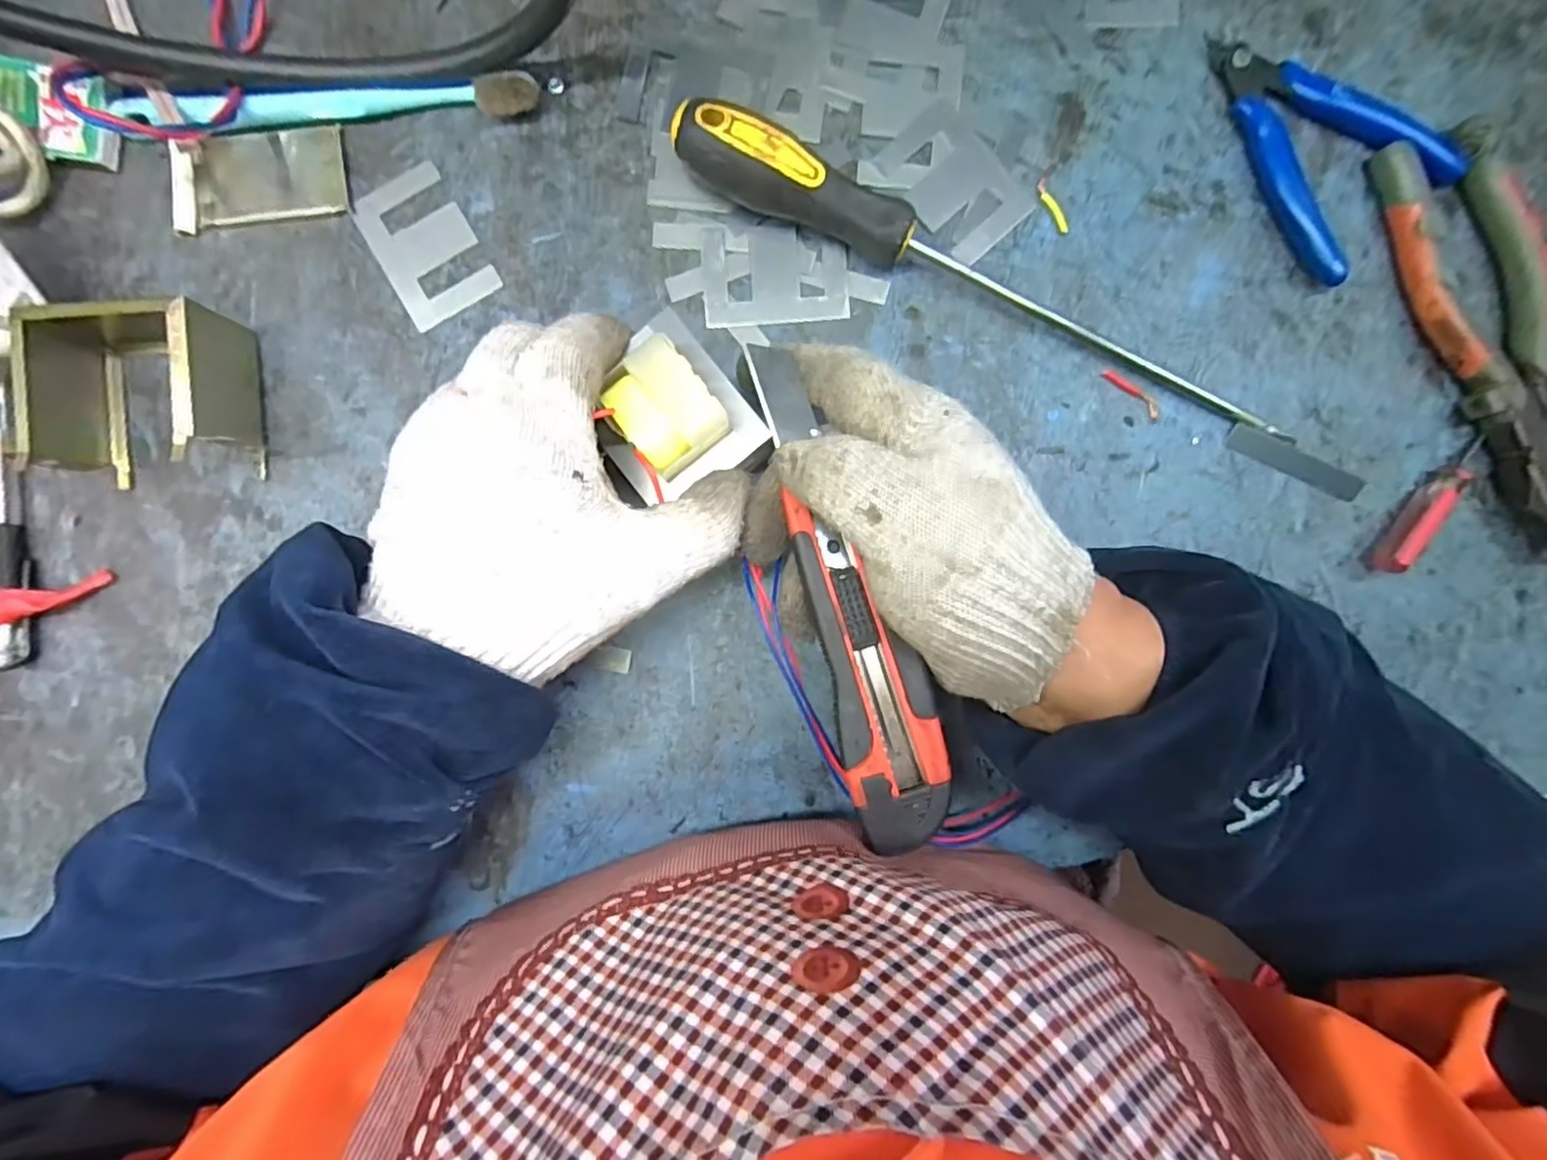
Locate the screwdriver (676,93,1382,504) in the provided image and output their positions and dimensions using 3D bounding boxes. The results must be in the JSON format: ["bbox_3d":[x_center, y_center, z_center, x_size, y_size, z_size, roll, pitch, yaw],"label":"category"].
[{"bbox_3d":[0.115,-0.122,0.284,0.334,0.033,0.033,24,91,-1],"label":"screwdriver"}]

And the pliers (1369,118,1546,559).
[{"bbox_3d":[0.322,-0.105,0.292,0.053,0.019,0.191,-19,91,0],"label":"pliers"}]

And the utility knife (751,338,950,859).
[{"bbox_3d":[0.026,0.003,0.251,0.038,0.013,0.193,-17,84,0],"label":"utility knife"}]

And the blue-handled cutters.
[{"bbox_3d":[0.251,-0.202,0.291,0.079,0.014,0.116,-29,91,0],"label":"blue-handled cutters"}]

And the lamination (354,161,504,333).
[{"bbox_3d":[-0.158,-0.151,0.296,0.043,0.004,0.065,-29,91,0],"label":"lamination"}]

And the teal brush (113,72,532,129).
[{"bbox_3d":[-0.197,-0.208,0.287,0.184,0.018,0.023,-2,91,-1],"label":"teal brush"}]

